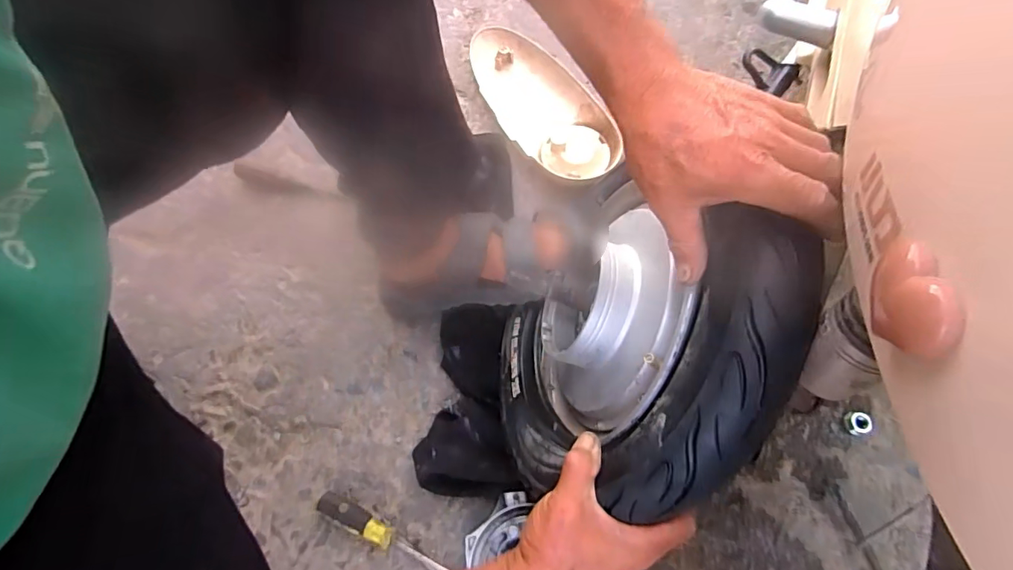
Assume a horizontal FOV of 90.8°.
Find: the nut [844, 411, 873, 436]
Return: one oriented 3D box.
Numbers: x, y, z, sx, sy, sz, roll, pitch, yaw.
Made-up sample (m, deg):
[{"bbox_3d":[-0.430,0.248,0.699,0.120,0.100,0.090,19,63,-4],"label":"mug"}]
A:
[{"bbox_3d":[0.437,0.172,0.619,0.028,0.012,0.028,2,69,3],"label":"nut"}]

